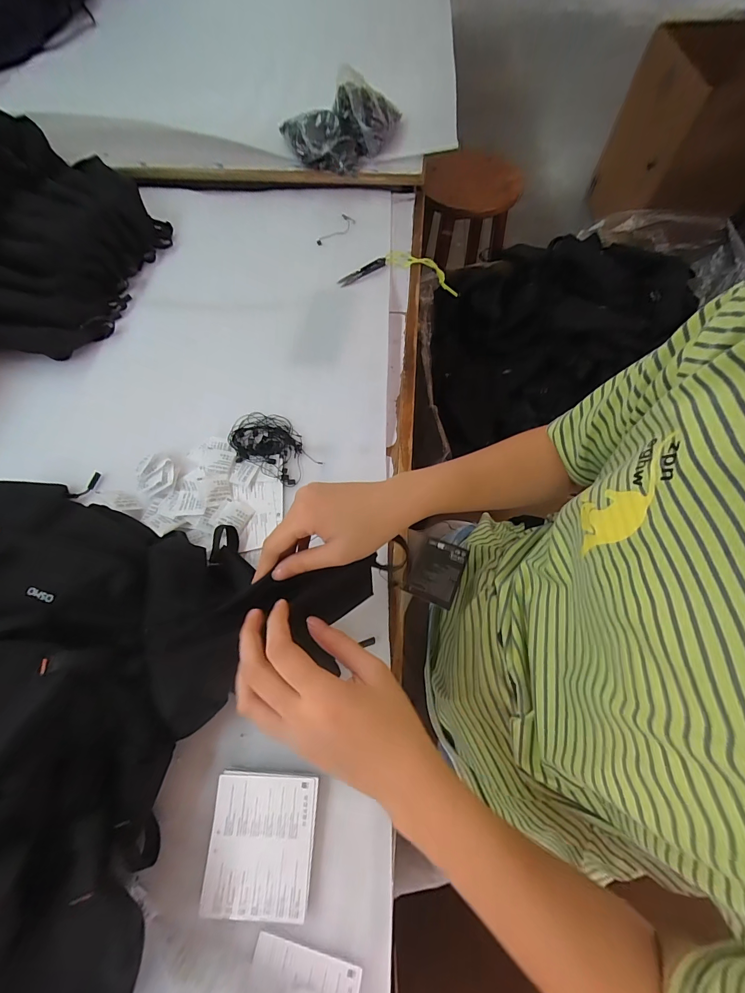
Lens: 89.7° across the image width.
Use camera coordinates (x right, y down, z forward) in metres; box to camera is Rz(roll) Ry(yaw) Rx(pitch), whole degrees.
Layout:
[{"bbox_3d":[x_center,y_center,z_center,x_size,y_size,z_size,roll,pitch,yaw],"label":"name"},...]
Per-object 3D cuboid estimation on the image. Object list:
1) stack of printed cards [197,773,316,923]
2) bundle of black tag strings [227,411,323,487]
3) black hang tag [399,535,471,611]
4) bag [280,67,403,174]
[{"bbox_3d":[-0.098,0.305,0.333,0.090,0.012,0.099,2,65,3],"label":"stack of printed cards"},{"bbox_3d":[-0.138,-0.072,0.512,0.124,0.011,0.081,32,70,15],"label":"bundle of black tag strings"},{"bbox_3d":[0.067,0.076,0.398,0.054,0.005,0.084,19,40,15],"label":"black hang tag"},{"bbox_3d":[-0.068,-0.678,0.680,0.218,0.103,0.126,2,65,3],"label":"bag"}]

